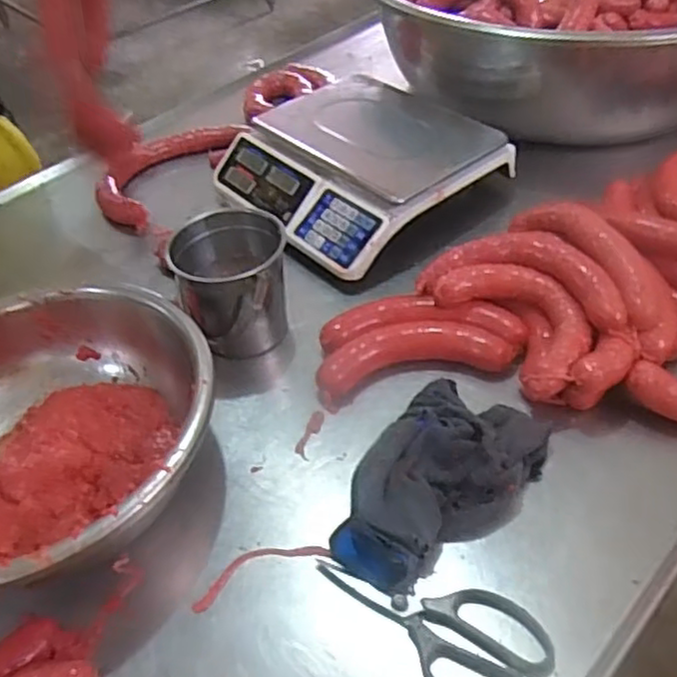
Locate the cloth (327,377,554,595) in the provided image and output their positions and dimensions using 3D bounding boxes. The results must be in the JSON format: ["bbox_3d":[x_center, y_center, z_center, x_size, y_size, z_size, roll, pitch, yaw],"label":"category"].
[{"bbox_3d":[0.098,0.131,0.634,0.143,0.052,0.226,22,52,24],"label":"cloth"}]

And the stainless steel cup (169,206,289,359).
[{"bbox_3d":[-0.125,-0.060,0.790,0.124,0.145,0.109,-2,46,3],"label":"stainless steel cup"}]

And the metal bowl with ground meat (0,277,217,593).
[{"bbox_3d":[-0.290,0.103,0.661,0.334,0.130,0.320,-3,46,3],"label":"metal bowl with ground meat"}]

